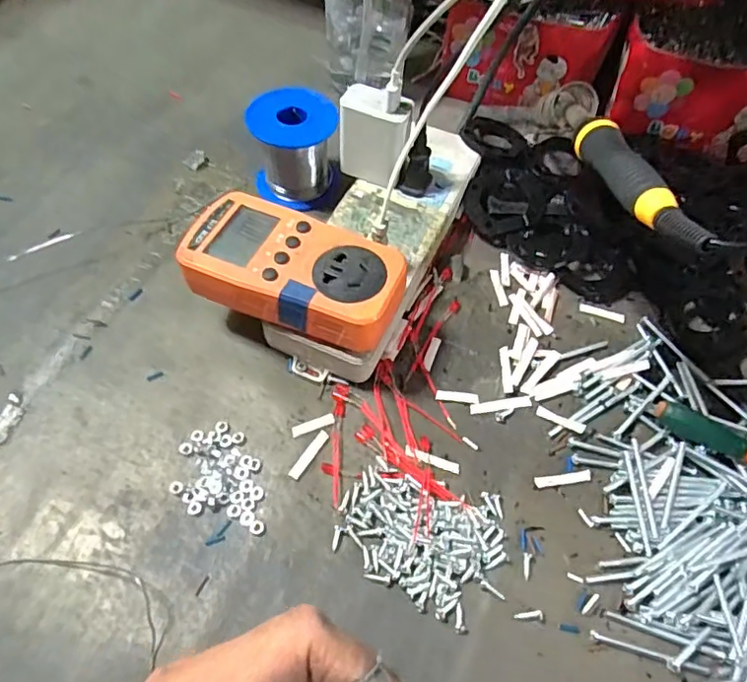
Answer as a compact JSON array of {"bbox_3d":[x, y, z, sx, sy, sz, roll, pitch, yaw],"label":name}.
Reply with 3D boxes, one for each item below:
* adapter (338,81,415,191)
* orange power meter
[{"bbox_3d":[0.003,-0.141,0.390,0.050,0.055,0.024,24,60,12],"label":"adapter"},{"bbox_3d":[-0.048,-0.043,0.336,0.130,0.028,0.074,19,59,10],"label":"orange power meter"}]

